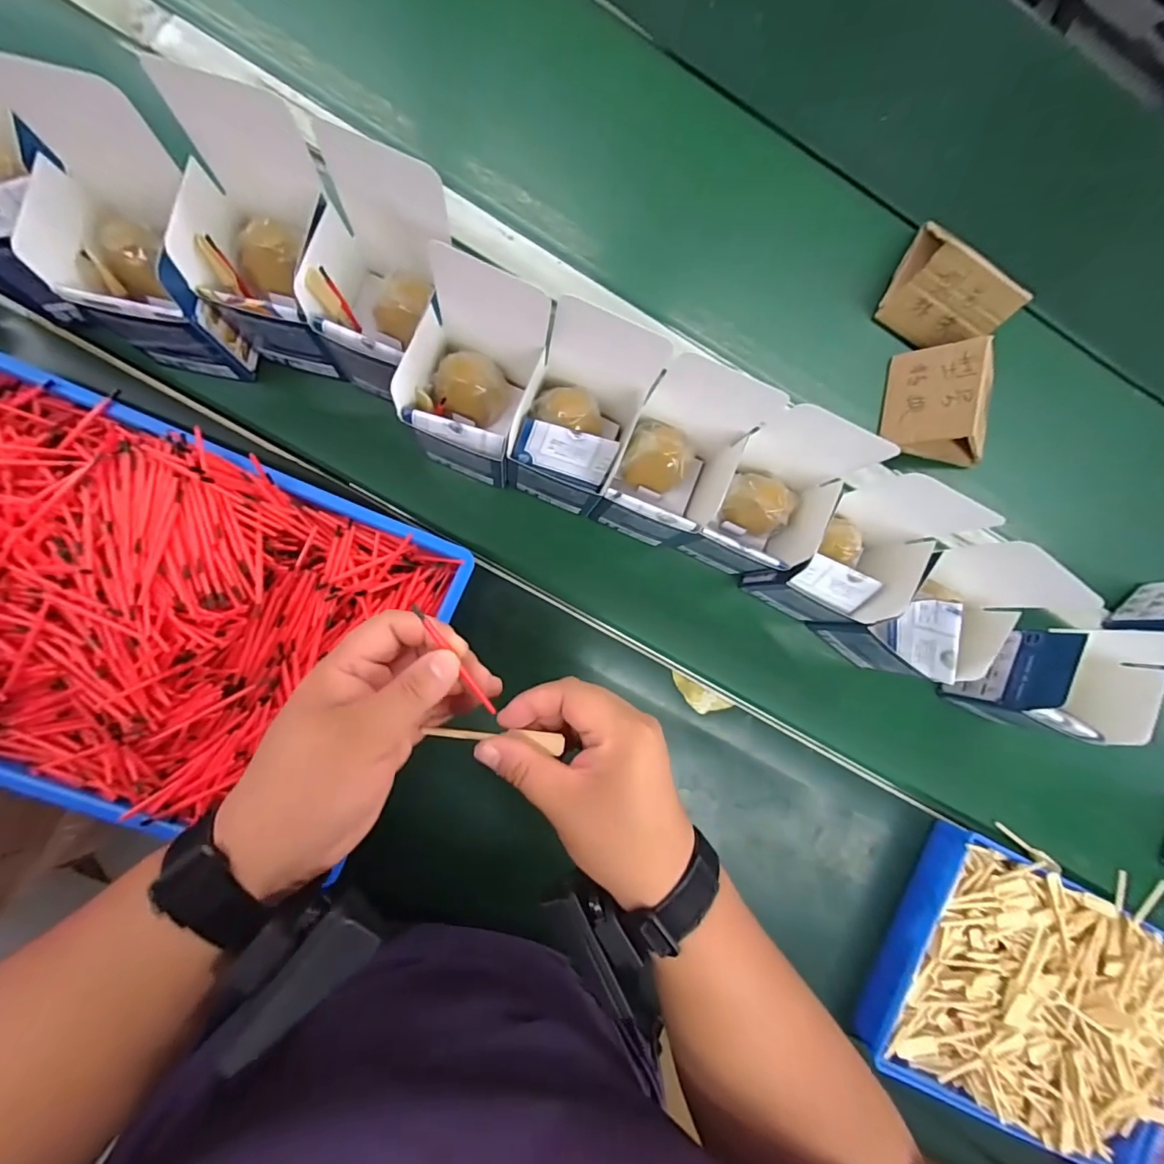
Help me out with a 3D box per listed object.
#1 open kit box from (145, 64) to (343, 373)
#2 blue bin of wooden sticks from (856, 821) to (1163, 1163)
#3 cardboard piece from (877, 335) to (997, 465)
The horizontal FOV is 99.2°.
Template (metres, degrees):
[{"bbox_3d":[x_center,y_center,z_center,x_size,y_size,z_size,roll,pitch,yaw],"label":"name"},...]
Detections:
[{"bbox_3d":[-0.248,-0.254,0.378,0.081,0.145,0.131,0,87,-9],"label":"open kit box"},{"bbox_3d":[0.460,0.409,0.491,0.321,0.069,0.261,28,84,-6],"label":"blue bin of wooden sticks"},{"bbox_3d":[0.381,-0.185,0.507,0.103,0.070,0.108,6,86,-8],"label":"cardboard piece"}]

